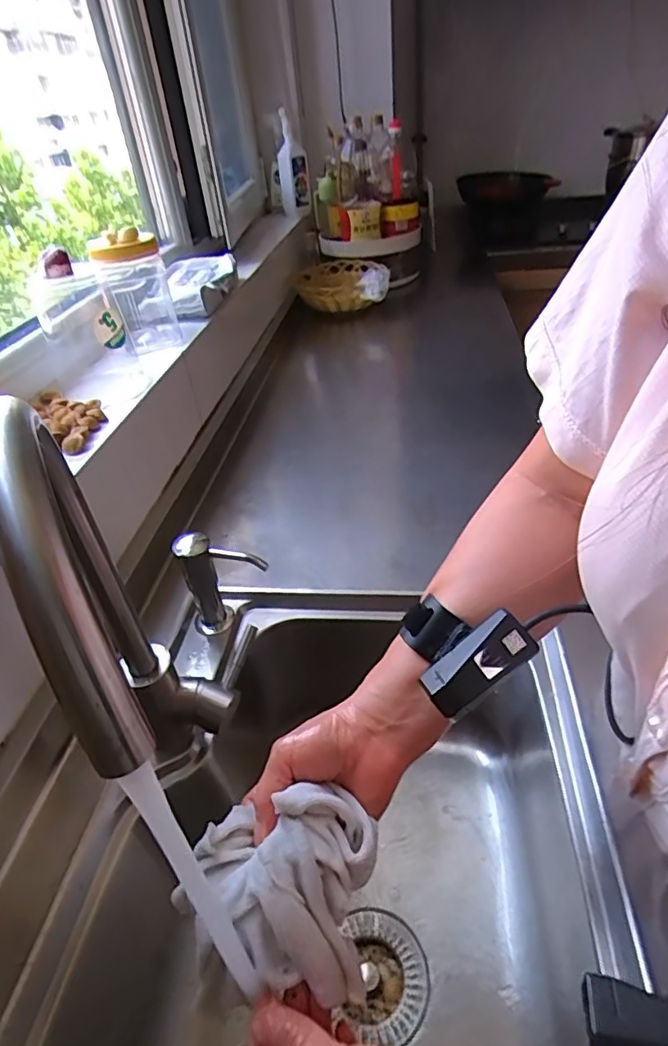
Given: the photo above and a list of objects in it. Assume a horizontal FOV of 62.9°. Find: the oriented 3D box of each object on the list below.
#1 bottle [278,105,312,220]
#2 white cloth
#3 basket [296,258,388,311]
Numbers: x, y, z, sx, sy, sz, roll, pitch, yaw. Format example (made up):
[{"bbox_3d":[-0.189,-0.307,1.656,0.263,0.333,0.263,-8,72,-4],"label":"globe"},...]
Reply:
[{"bbox_3d":[-0.112,-0.966,1.487,0.082,0.220,0.082,-6,38,1],"label":"bottle"},{"bbox_3d":[-0.030,0.206,0.325,0.103,0.049,0.084,-2,38,7],"label":"white cloth"},{"bbox_3d":[0.017,-0.589,1.357,0.221,0.077,0.237,-6,38,1],"label":"basket"}]

